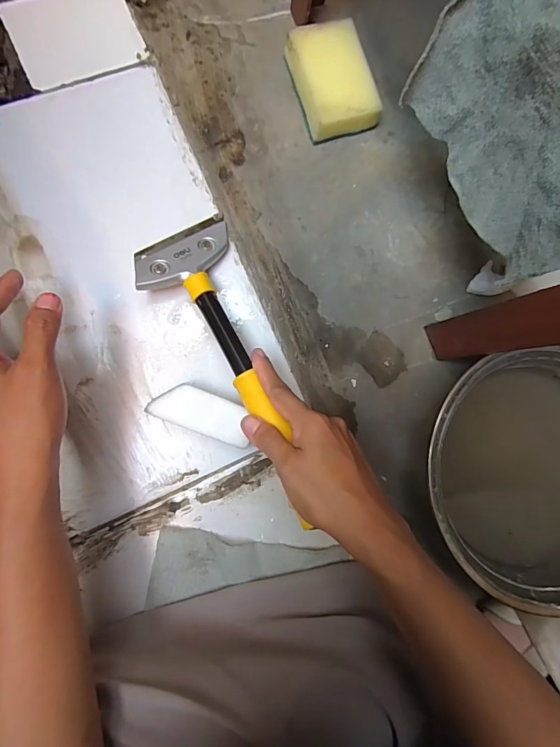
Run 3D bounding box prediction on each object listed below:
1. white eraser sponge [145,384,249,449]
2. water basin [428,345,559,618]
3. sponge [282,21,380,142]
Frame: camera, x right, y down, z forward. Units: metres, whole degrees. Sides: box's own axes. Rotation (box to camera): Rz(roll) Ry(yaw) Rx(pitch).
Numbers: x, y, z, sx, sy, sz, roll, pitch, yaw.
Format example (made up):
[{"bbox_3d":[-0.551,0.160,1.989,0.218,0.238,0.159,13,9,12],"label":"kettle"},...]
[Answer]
[{"bbox_3d":[-0.069,0.035,0.361,0.088,0.034,0.035,23,84,-5],"label":"white eraser sponge"},{"bbox_3d":[0.241,0.094,0.382,0.231,0.078,0.221,1,86,-7],"label":"water basin"},{"bbox_3d":[0.052,-0.298,0.404,0.073,0.035,0.105,-19,89,-8],"label":"sponge"}]

